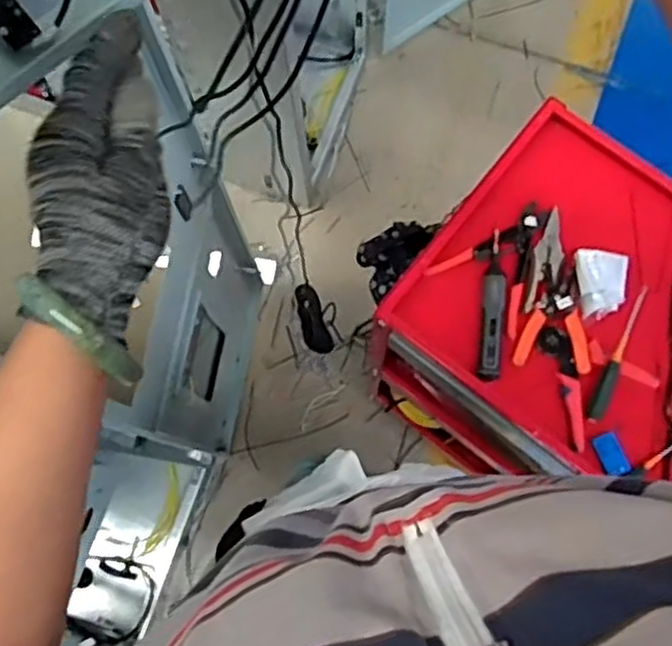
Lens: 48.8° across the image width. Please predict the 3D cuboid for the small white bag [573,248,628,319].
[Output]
[{"bbox_3d":[0.369,-0.055,1.020,0.068,0.023,0.092,-5,77,0],"label":"small white bag"}]

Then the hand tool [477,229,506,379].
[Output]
[{"bbox_3d":[0.218,-0.026,1.018,0.032,0.015,0.207,7,77,2],"label":"hand tool"}]

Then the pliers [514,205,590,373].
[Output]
[{"bbox_3d":[0.309,-0.046,1.031,0.094,0.016,0.220,8,77,3],"label":"pliers"}]

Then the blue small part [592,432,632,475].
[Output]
[{"bbox_3d":[0.369,0.175,0.989,0.031,0.012,0.056,-23,78,-5],"label":"blue small part"}]

